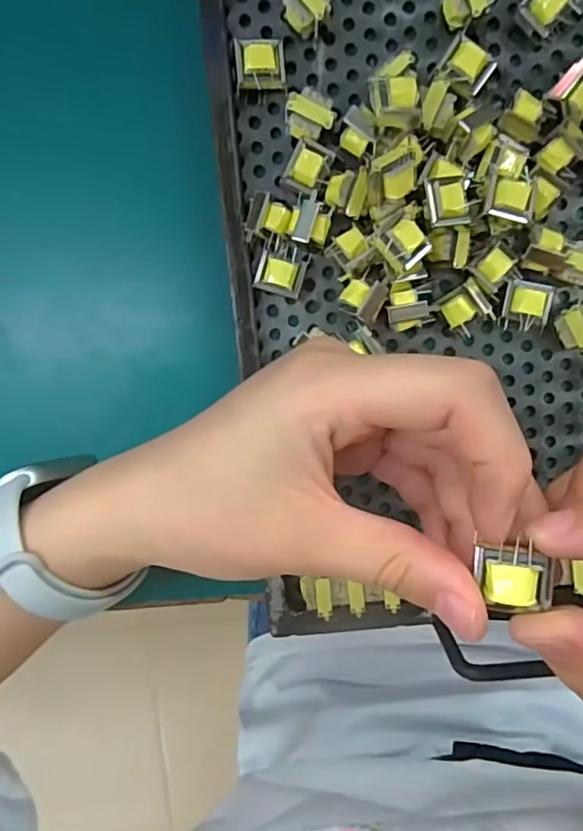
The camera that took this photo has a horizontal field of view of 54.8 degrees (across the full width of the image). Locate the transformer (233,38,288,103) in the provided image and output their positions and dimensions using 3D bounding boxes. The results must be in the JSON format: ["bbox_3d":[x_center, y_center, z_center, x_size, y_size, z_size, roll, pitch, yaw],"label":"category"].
[{"bbox_3d":[-0.012,-0.142,0.231,0.020,0.014,0.019,-1,98,0],"label":"transformer"}]

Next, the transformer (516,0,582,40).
[{"bbox_3d":[0.103,-0.163,0.229,0.015,0.016,0.020,-36,96,5],"label":"transformer"}]

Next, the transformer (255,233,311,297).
[{"bbox_3d":[-0.004,-0.063,0.240,0.020,0.010,0.023,17,97,-2],"label":"transformer"}]

